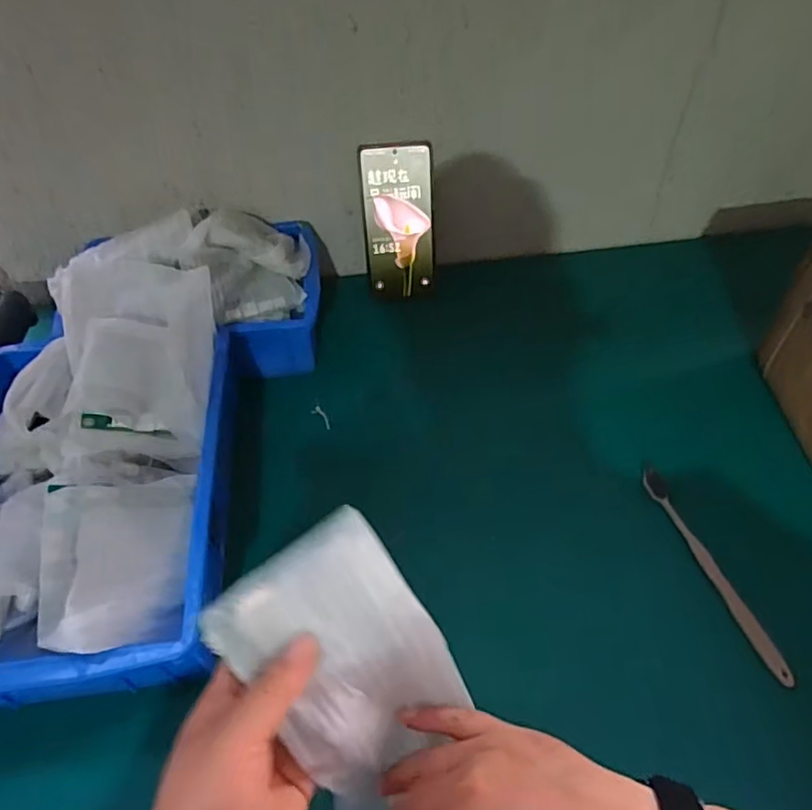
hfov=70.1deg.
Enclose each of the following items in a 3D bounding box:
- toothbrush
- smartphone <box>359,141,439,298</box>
[{"bbox_3d":[0.235,0.123,0.445,0.015,0.011,0.175,-13,51,-10],"label":"toothbrush"},{"bbox_3d":[-0.007,-0.194,0.626,0.075,0.163,0.008,-5,30,-1],"label":"smartphone"}]

